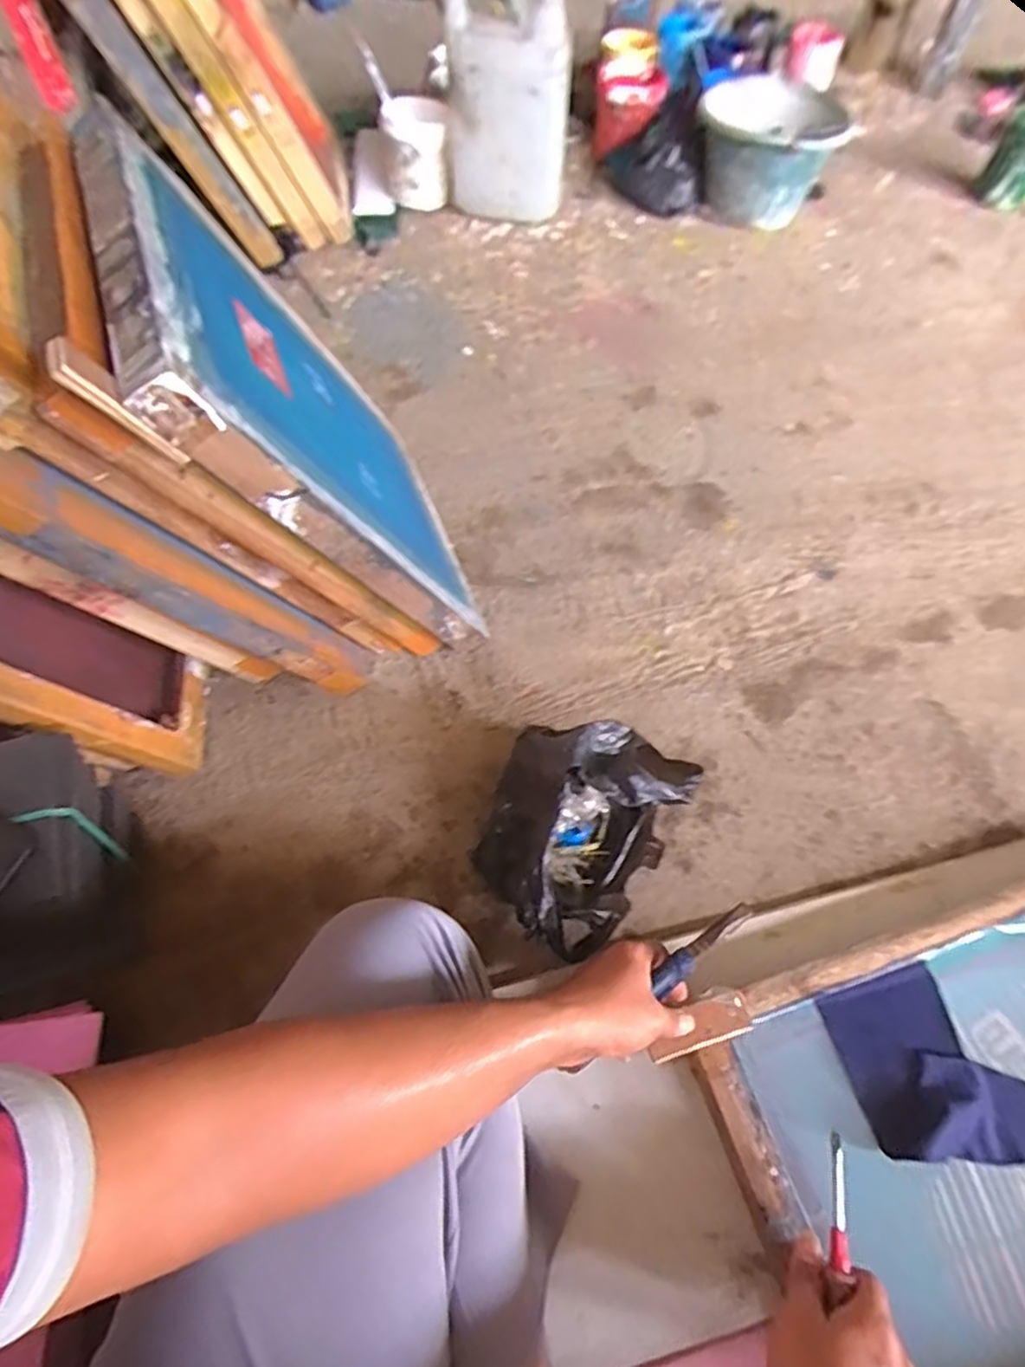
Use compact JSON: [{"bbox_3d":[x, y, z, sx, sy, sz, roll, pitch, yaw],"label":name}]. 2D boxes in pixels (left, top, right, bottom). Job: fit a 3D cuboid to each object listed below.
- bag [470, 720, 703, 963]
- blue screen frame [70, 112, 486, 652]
[{"bbox_3d":[0.057,0.133,0.647,0.157,0.133,0.198,31,67,17],"label":"bag"},{"bbox_3d":[-0.195,-0.260,0.673,0.045,0.451,0.371,-28,64,13],"label":"blue screen frame"}]

